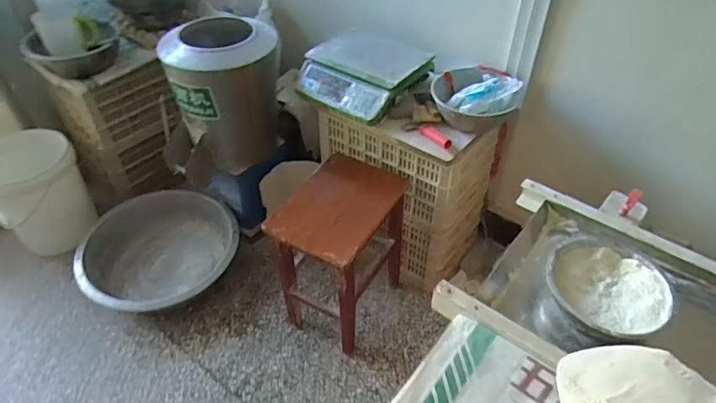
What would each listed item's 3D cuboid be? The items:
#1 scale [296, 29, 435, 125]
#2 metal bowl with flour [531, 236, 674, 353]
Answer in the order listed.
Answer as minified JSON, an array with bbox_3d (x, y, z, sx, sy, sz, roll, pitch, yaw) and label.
[{"bbox_3d":[0.021,-0.391,1.522,0.342,0.113,0.318,26,49,24],"label":"scale"},{"bbox_3d":[0.517,0.203,1.060,0.263,0.113,0.248,-14,46,-14],"label":"metal bowl with flour"}]

